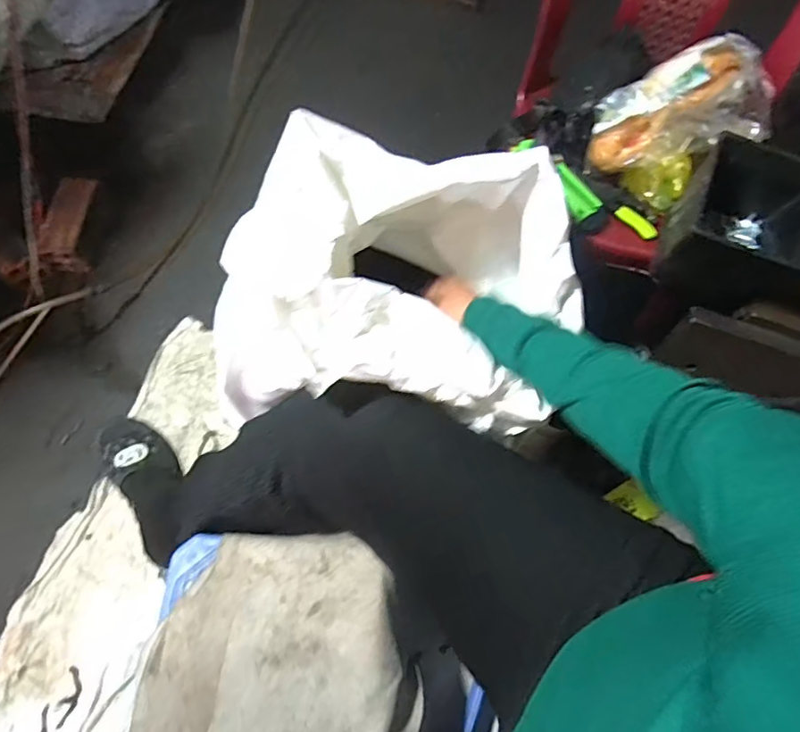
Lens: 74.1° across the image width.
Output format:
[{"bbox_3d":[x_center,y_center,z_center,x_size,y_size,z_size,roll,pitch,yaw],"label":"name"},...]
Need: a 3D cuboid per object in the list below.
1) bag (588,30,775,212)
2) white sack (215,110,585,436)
[{"bbox_3d":[0.337,-0.294,0.641,0.170,0.115,0.143,-36,73,-14],"label":"bag"},{"bbox_3d":[0.021,-0.083,0.506,0.332,0.167,0.256,-4,68,-3],"label":"white sack"}]

